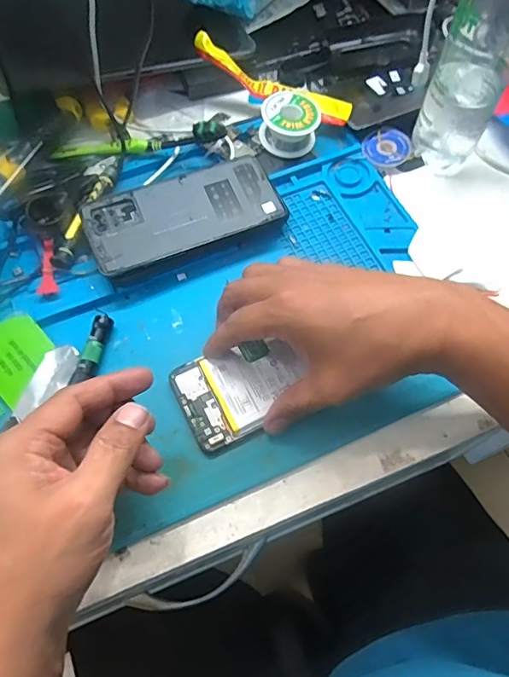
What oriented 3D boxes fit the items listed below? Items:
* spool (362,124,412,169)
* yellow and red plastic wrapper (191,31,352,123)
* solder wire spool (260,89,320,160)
[{"bbox_3d":[0.128,-0.183,0.466,0.048,0.009,0.041,-33,68,-14],"label":"spool"},{"bbox_3d":[0.018,-0.247,0.469,0.159,0.049,0.025,27,68,13],"label":"yellow and red plastic wrapper"},{"bbox_3d":[0.033,-0.199,0.456,0.053,0.035,0.046,6,65,4],"label":"solder wire spool"}]

